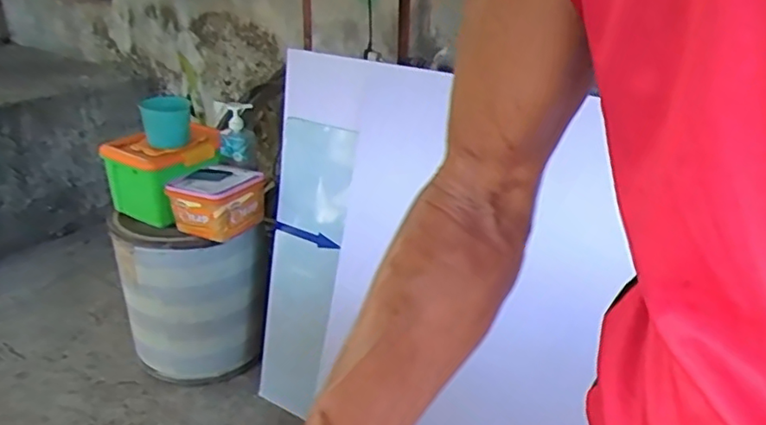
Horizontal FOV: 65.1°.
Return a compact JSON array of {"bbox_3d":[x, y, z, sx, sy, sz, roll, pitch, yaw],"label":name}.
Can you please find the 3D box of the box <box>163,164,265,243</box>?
[{"bbox_3d":[-0.430,-0.025,1.541,0.203,0.135,0.190,9,25,13],"label":"box"}]

